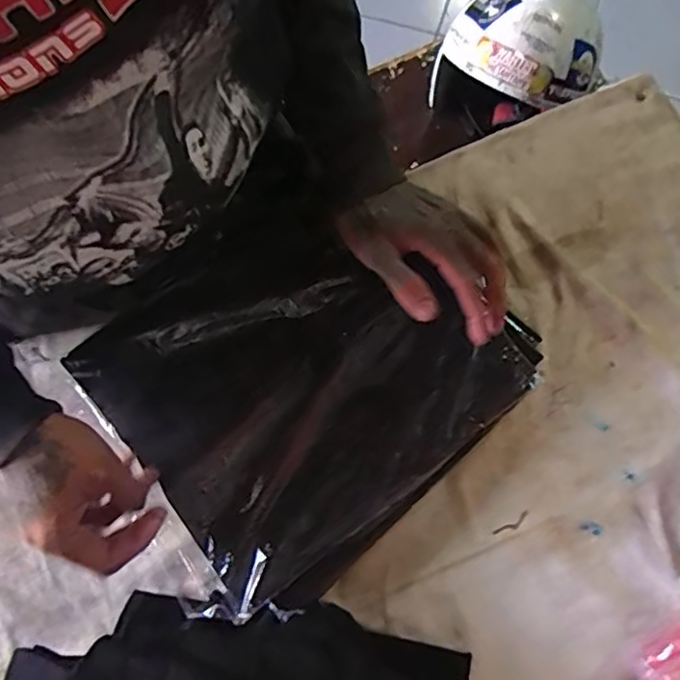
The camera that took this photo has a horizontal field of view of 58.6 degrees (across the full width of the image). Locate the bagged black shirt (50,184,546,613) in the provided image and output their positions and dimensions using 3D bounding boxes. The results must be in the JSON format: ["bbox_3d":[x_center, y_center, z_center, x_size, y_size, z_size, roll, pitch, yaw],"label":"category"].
[{"bbox_3d":[-0.034,0.030,0.493,0.285,0.022,0.245,-37,79,-7],"label":"bagged black shirt"}]

